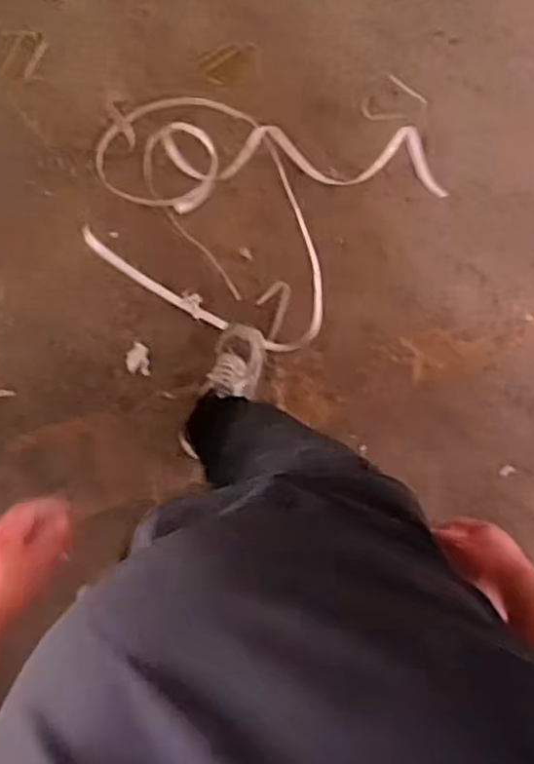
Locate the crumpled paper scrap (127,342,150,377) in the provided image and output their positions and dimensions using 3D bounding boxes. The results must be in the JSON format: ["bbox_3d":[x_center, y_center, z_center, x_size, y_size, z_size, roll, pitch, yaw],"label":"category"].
[{"bbox_3d":[-0.269,-0.048,1.478,0.049,0.010,0.067,0,90,-7],"label":"crumpled paper scrap"}]

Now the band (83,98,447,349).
[{"bbox_3d":[0.008,-0.322,1.466,0.722,0.103,0.487,7,89,-7],"label":"band"}]

